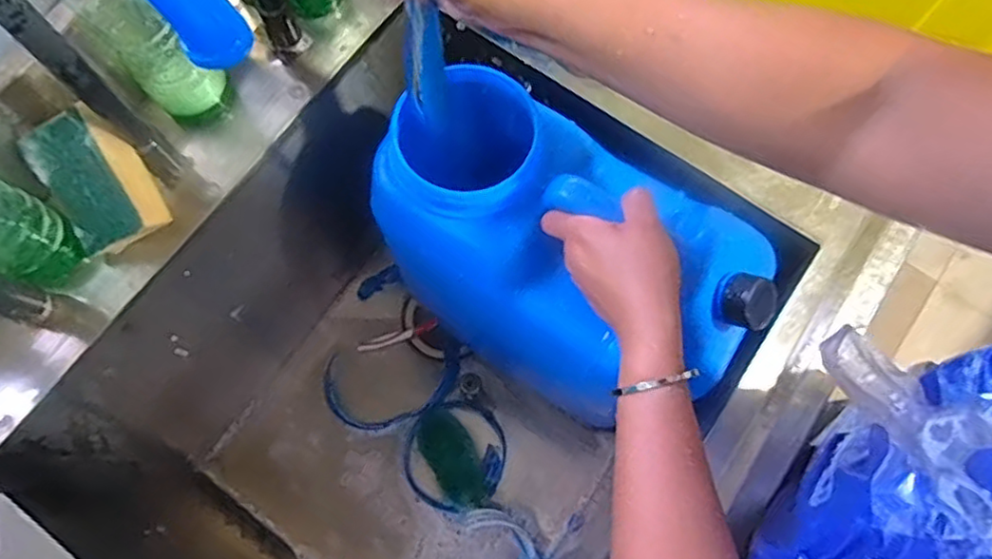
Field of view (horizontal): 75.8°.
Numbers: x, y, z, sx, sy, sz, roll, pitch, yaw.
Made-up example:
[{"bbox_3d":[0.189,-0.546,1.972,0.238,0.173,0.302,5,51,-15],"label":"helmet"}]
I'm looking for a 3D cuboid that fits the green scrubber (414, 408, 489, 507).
[{"bbox_3d":[-0.054,0.223,0.801,0.059,0.007,0.126,-32,75,-9],"label":"green scrubber"}]

